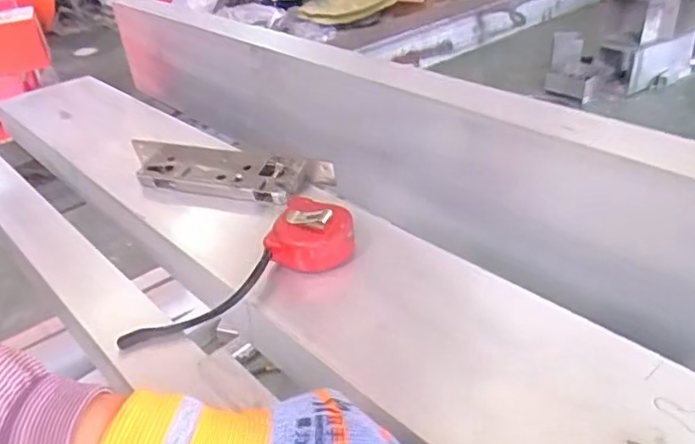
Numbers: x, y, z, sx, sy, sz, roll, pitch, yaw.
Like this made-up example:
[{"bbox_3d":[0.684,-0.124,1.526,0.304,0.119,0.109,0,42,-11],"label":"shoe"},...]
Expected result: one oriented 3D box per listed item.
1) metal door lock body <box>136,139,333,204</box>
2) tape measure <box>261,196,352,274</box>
[{"bbox_3d":[-0.131,-0.052,0.610,0.233,0.034,0.055,9,35,22],"label":"metal door lock body"},{"bbox_3d":[-0.027,0.009,0.487,0.065,0.034,0.067,3,33,13],"label":"tape measure"}]

